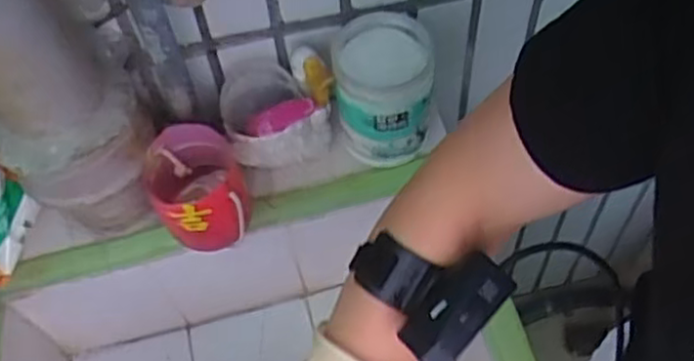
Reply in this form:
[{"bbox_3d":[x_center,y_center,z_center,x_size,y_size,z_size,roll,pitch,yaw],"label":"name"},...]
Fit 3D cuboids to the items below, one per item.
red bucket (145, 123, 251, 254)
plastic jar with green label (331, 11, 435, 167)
[{"bbox_3d":[-0.150,0.010,0.736,0.088,0.110,0.097,-21,59,-10],"label":"red bucket"},{"bbox_3d":[0.039,-0.098,0.777,0.097,0.142,0.109,-3,58,1],"label":"plastic jar with green label"}]

